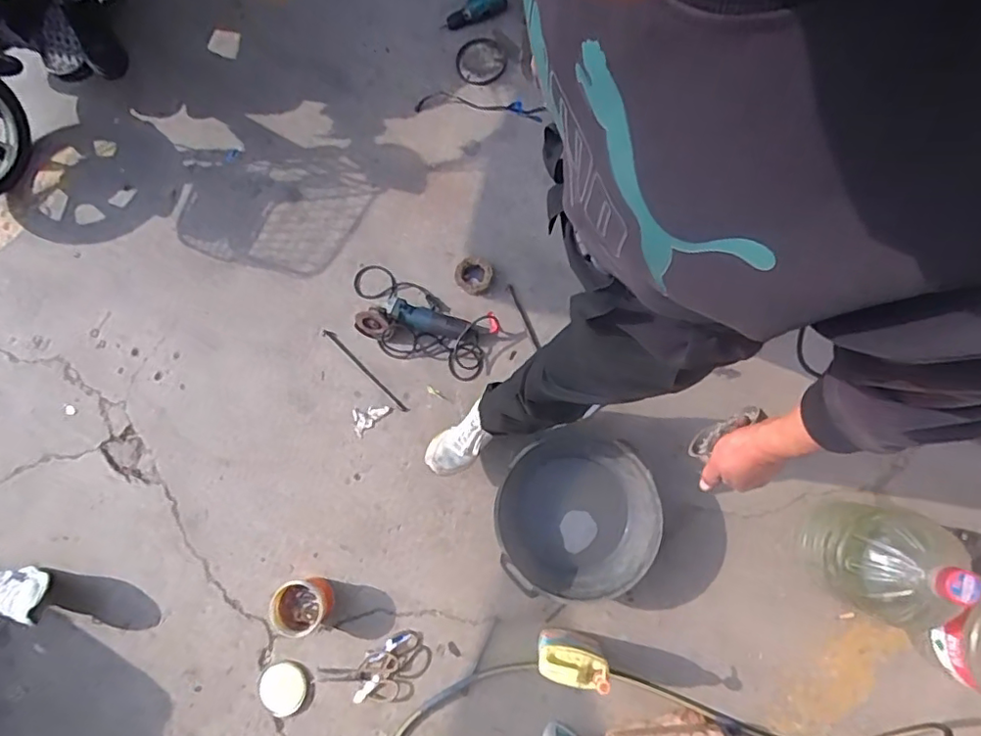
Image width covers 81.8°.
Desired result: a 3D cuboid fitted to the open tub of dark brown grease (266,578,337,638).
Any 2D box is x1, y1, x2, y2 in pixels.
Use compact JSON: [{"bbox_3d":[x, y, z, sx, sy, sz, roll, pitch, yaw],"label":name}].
[{"bbox_3d":[-0.463,0.587,1.406,0.129,0.115,0.135,0,83,2],"label":"open tub of dark brown grease"}]

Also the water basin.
[{"bbox_3d":[0.204,0.343,1.379,0.365,0.157,0.406,3,83,2],"label":"water basin"}]

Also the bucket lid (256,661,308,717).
[{"bbox_3d":[-0.523,0.799,1.411,0.117,0.020,0.131,25,84,5],"label":"bucket lid"}]

